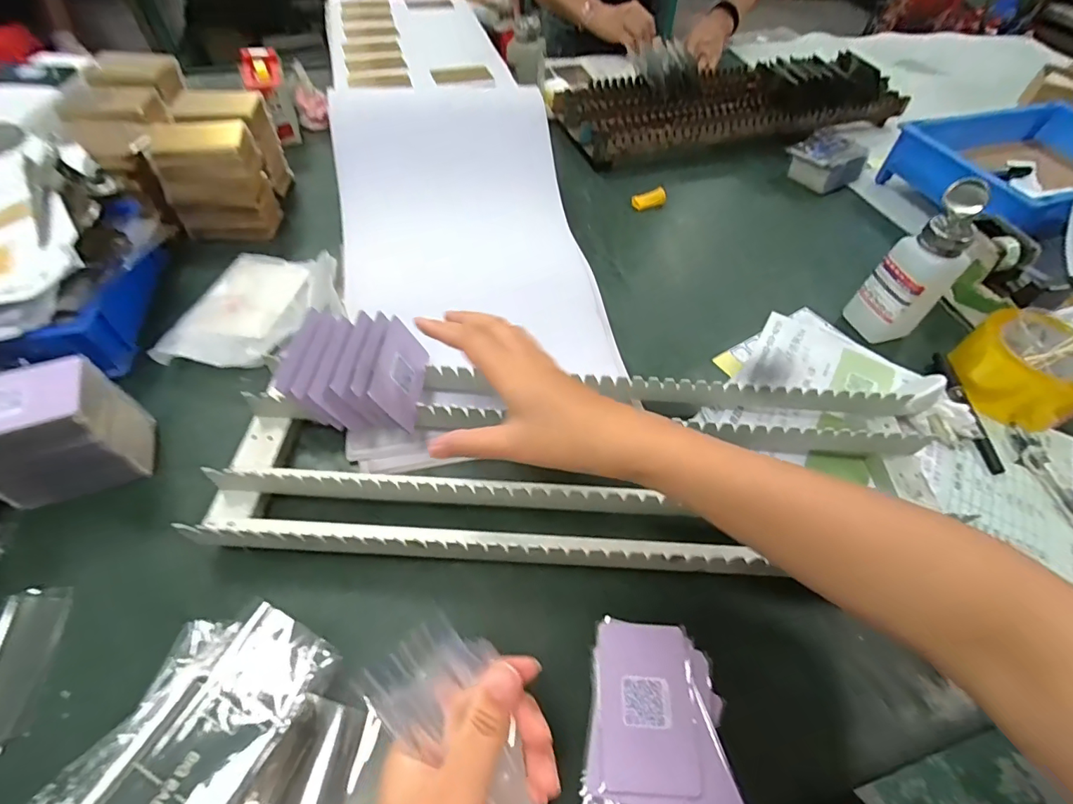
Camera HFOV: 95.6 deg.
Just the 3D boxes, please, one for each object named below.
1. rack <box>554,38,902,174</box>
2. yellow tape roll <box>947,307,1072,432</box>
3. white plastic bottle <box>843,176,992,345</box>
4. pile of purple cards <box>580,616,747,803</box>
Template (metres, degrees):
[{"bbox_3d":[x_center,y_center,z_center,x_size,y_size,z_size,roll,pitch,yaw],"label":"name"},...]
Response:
[{"bbox_3d":[0.310,-0.500,0.785,0.544,0.084,0.207,-14,56,-14],"label":"rack"},{"bbox_3d":[0.471,-0.030,0.471,0.093,0.080,0.093,0,48,1],"label":"yellow tape roll"},{"bbox_3d":[0.378,-0.130,0.483,0.056,0.148,0.064,-11,56,-12],"label":"white plastic bottle"},{"bbox_3d":[0.072,0.197,0.295,0.083,0.038,0.108,4,53,0],"label":"pile of purple cards"}]

